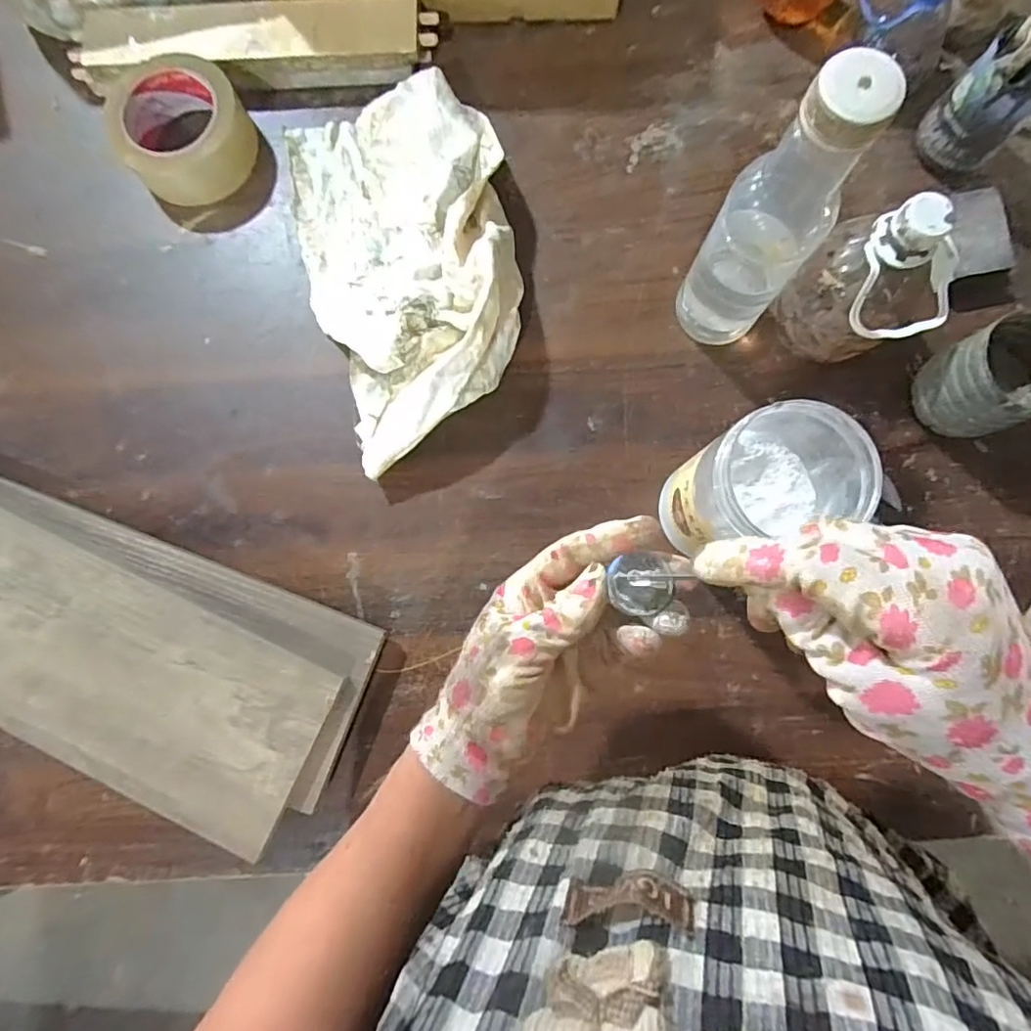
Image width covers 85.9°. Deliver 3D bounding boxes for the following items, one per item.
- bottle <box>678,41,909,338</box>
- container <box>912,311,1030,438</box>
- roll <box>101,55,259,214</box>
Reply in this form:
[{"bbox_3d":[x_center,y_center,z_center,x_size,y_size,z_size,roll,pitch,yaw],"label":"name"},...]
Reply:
[{"bbox_3d":[0.161,-0.180,0.356,0.063,0.211,0.054,42,86,4],"label":"bottle"},{"bbox_3d":[0.348,-0.099,0.406,0.071,0.078,0.068,0,84,1],"label":"container"},{"bbox_3d":[-0.279,-0.329,0.469,0.101,0.046,0.108,0,84,1],"label":"roll"}]

